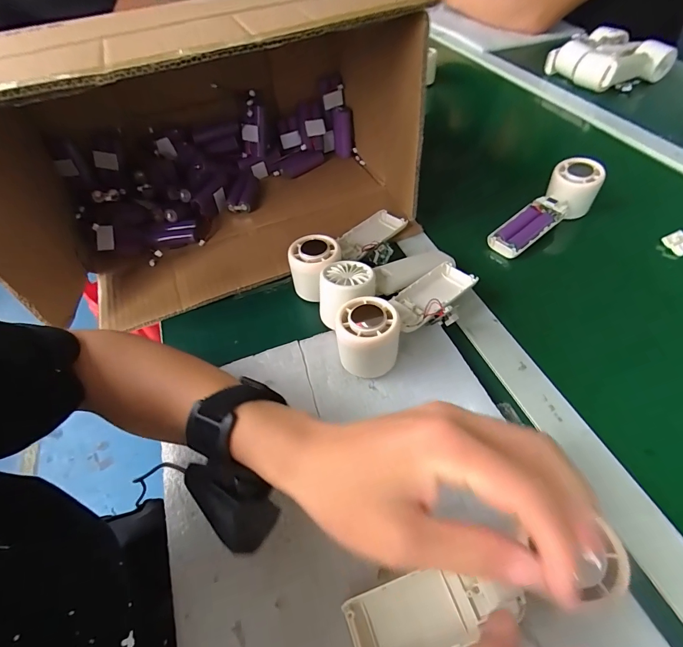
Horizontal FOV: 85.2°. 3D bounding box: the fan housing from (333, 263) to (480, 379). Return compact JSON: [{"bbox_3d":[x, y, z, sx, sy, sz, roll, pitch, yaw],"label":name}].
[{"bbox_3d":[0.067,-0.012,0.359,0.173,0.059,0.063,-33,57,-20],"label":"fan housing"}]

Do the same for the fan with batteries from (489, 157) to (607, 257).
[{"bbox_3d":[0.254,-0.146,0.462,0.158,0.062,0.054,-31,56,-19],"label":"fan with batteries"}]

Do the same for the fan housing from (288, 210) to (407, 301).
[{"bbox_3d":[0.007,-0.087,0.447,0.057,0.058,0.172,33,49,25],"label":"fan housing"}]

